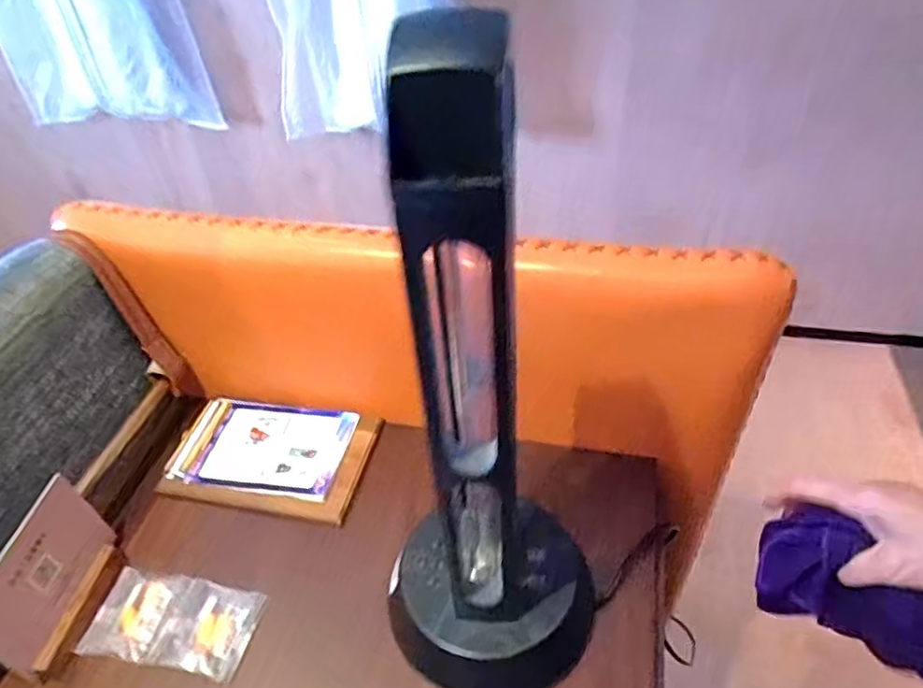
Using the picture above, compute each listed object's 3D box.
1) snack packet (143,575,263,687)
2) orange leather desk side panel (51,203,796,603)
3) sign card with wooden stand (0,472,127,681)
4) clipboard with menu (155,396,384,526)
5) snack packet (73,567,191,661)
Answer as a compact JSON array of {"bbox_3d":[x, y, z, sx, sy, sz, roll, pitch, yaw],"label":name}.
[{"bbox_3d":[-0.190,0.216,0.486,0.065,0.009,0.066,7,44,12],"label":"snack packet"},{"bbox_3d":[-0.039,0.018,0.571,0.561,0.248,0.053,7,44,12],"label":"orange leather desk side panel"},{"bbox_3d":[-0.307,0.176,0.479,0.030,0.088,0.119,2,43,7],"label":"sign card with wooden stand"},{"bbox_3d":[-0.177,0.104,0.600,0.178,0.017,0.114,6,43,11],"label":"clipboard with menu"},{"bbox_3d":[-0.255,0.209,0.497,0.063,0.013,0.065,7,43,12],"label":"snack packet"}]

